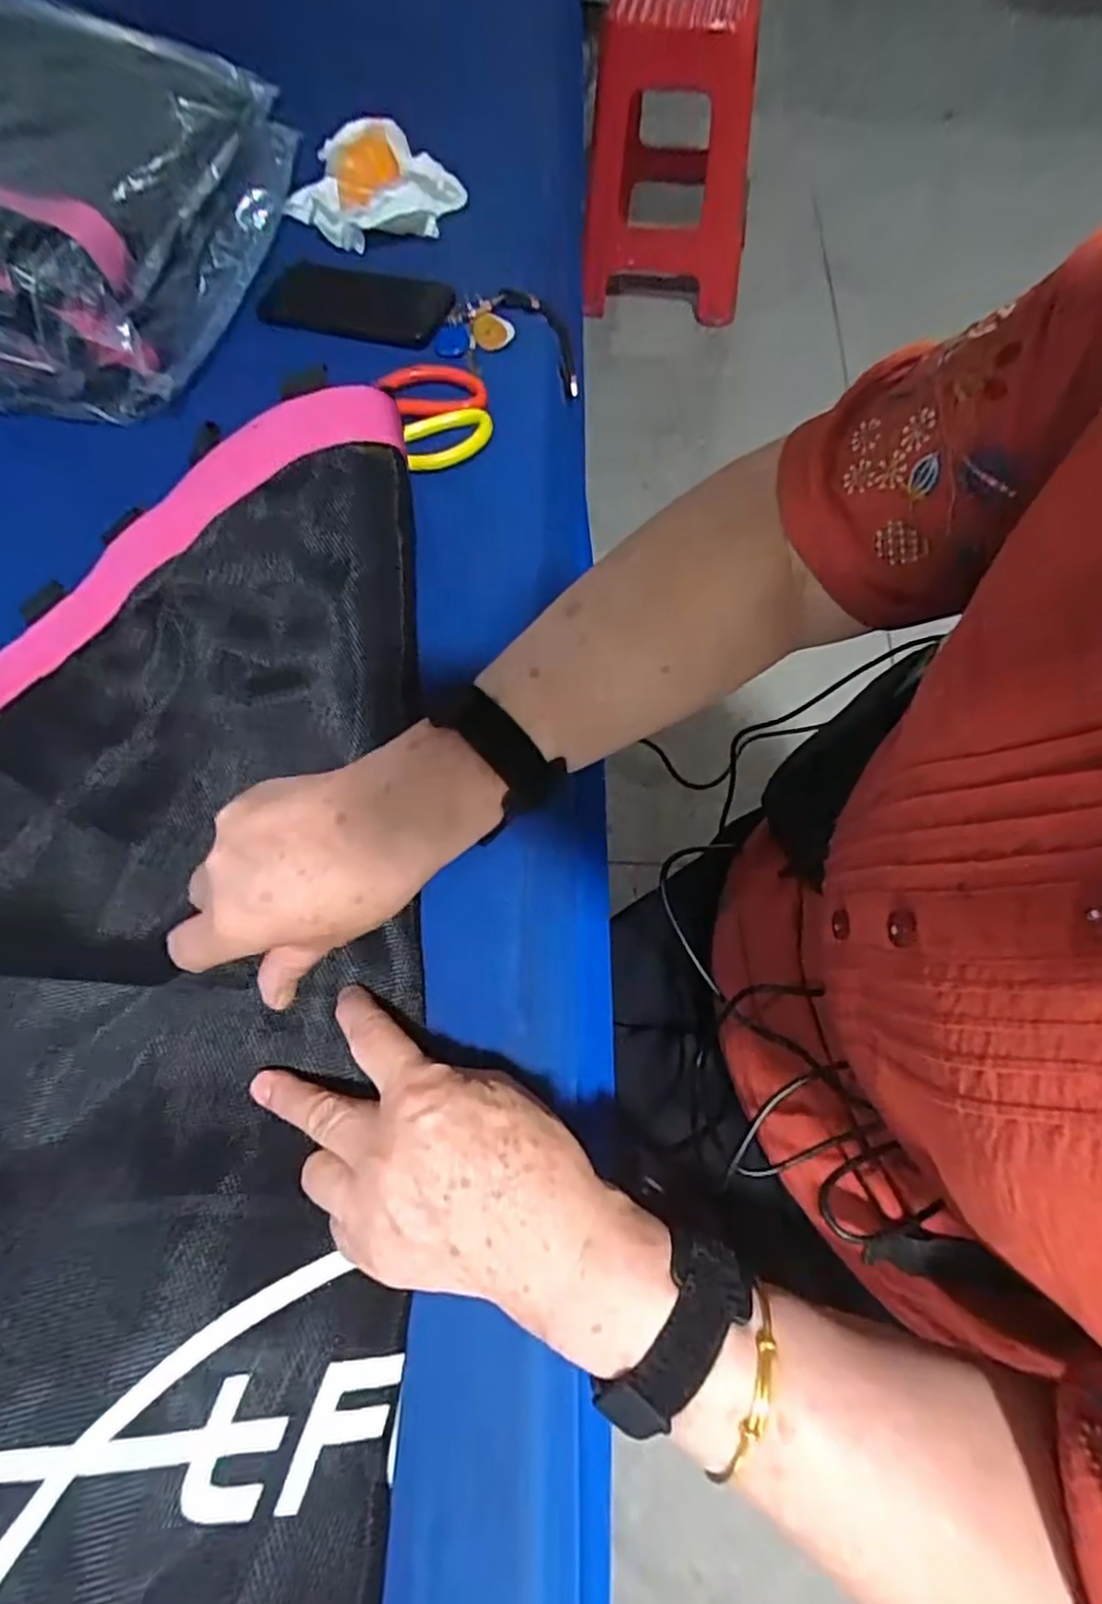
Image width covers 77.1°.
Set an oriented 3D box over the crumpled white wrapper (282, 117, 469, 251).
[{"bbox_3d":[-0.163,-0.564,0.630,0.165,0.059,0.093,-10,65,-2],"label":"crumpled white wrapper"}]

